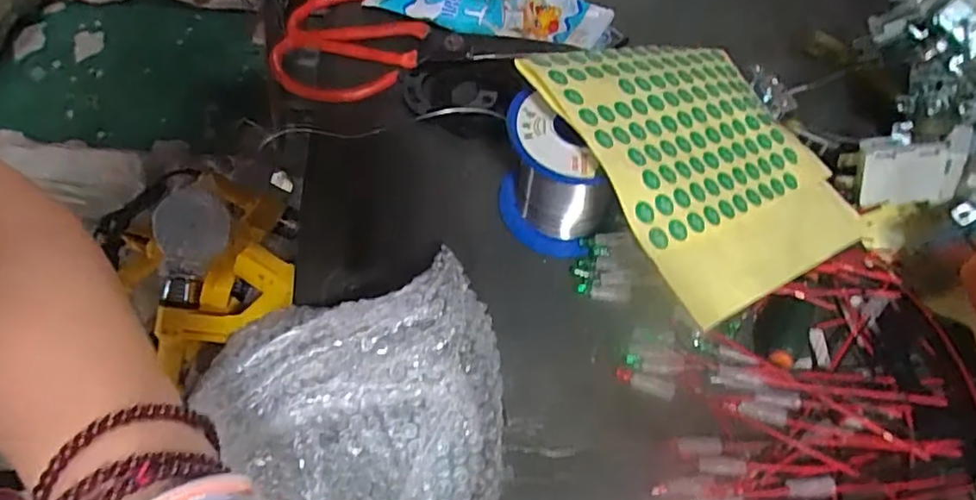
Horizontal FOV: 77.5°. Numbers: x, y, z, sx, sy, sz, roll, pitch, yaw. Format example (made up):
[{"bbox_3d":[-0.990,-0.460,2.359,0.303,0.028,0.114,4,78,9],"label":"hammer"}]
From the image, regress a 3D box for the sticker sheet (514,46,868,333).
[{"bbox_3d":[0.108,-0.046,0.295,0.154,0.009,0.138,-20,74,-35],"label":"sticker sheet"}]

